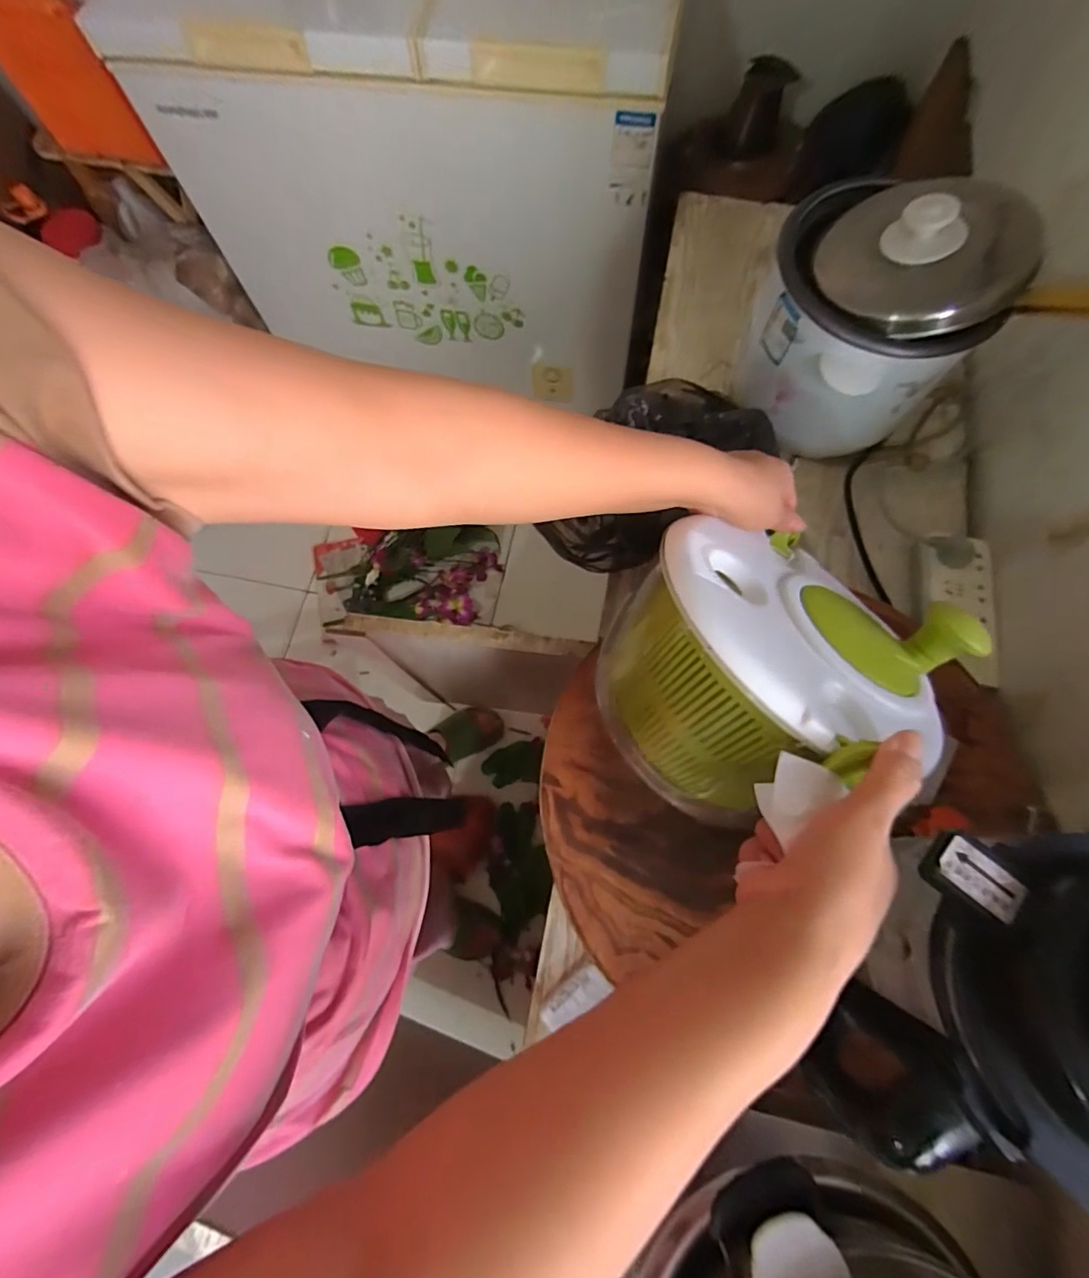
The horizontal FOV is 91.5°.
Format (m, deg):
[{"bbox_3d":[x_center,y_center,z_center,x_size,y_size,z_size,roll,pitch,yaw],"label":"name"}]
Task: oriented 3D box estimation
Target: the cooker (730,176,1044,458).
[{"bbox_3d":[0.349,-0.353,0.594,0.214,0.207,0.198,0,74,0],"label":"cooker"}]

